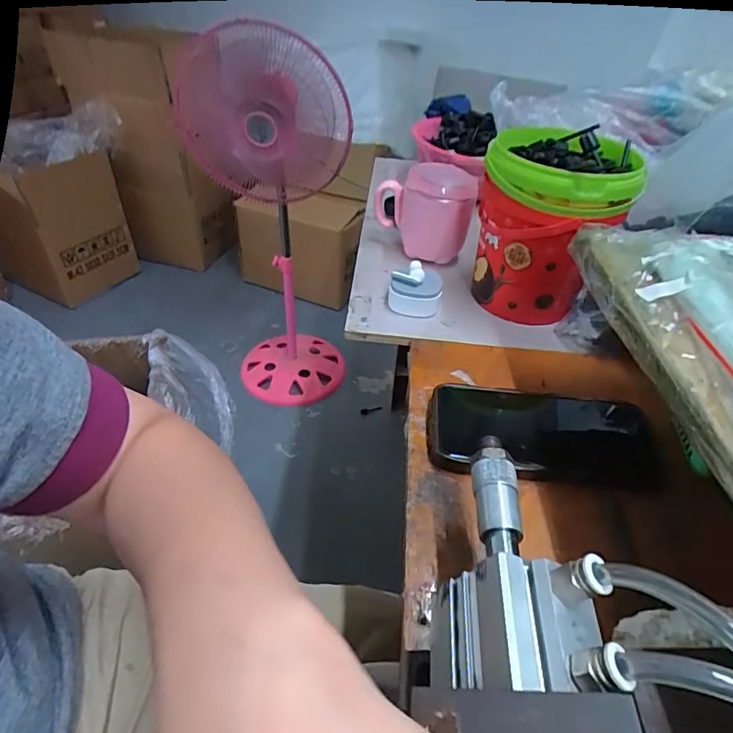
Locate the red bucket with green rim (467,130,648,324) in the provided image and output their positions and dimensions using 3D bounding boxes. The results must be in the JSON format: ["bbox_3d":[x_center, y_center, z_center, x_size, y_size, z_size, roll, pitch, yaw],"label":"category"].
[{"bbox_3d":[0.170,-0.131,0.472,0.128,0.155,0.115,15,43,11],"label":"red bucket with green rim"}]

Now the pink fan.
[{"bbox_3d":[-0.199,-0.305,1.185,0.298,0.858,0.264,6,42,2],"label":"pink fan"}]

